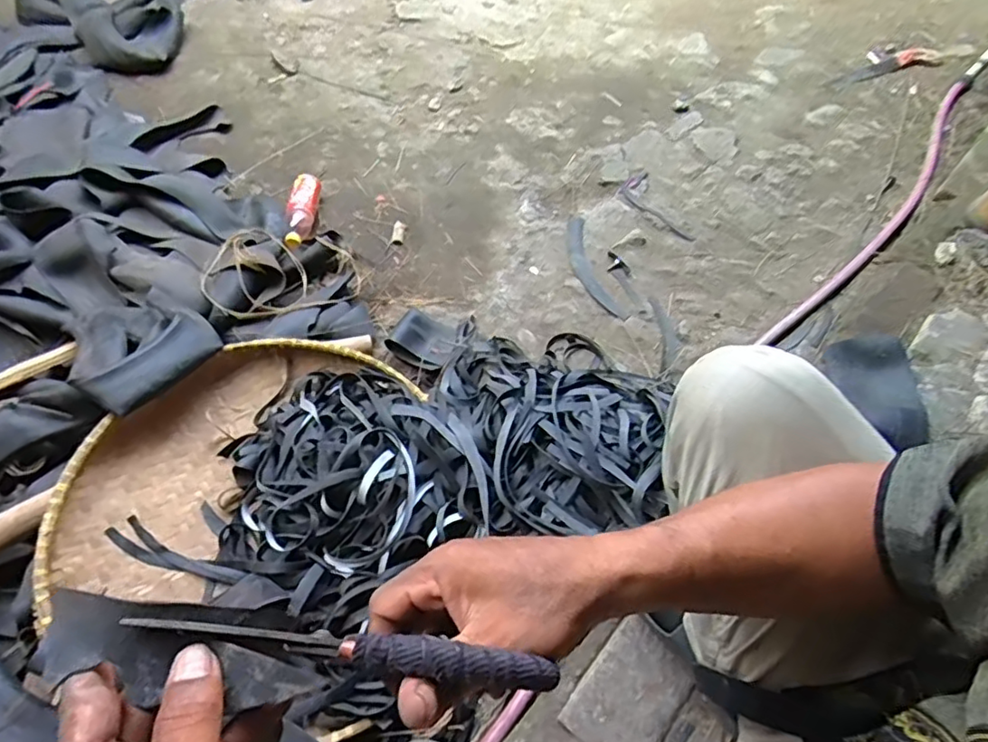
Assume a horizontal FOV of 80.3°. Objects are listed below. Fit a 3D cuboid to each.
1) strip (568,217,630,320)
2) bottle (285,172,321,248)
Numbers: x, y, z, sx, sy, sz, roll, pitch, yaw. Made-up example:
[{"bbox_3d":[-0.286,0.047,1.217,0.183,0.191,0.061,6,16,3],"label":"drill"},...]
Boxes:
[{"bbox_3d":[0.193,-0.207,1.184,0.057,0.015,0.270,-13,63,-9],"label":"strip"},{"bbox_3d":[-0.397,-0.327,1.208,0.054,0.060,0.190,4,62,0],"label":"bottle"}]

